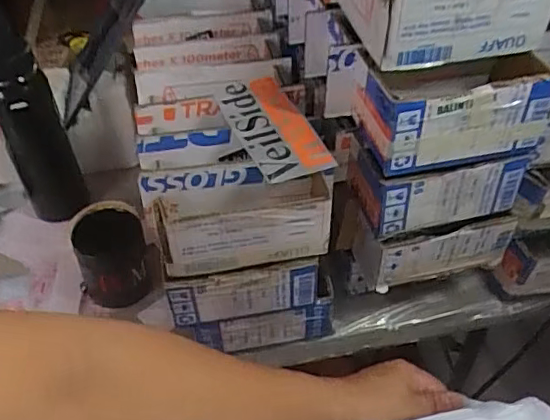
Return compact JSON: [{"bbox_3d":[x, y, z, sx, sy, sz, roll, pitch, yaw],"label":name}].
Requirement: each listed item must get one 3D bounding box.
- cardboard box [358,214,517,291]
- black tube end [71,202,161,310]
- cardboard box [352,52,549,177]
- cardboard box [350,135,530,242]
[{"bbox_3d":[0.171,0.034,0.611,0.152,0.090,0.060,-11,46,-10],"label":"cardboard box"},{"bbox_3d":[-0.190,0.050,0.679,0.088,0.103,0.086,-13,46,-11],"label":"black tube end"},{"bbox_3d":[0.159,-0.099,0.514,0.157,0.078,0.090,-10,45,-9],"label":"cardboard box"},{"bbox_3d":[0.160,-0.034,0.561,0.157,0.075,0.080,-8,45,-6],"label":"cardboard box"}]

